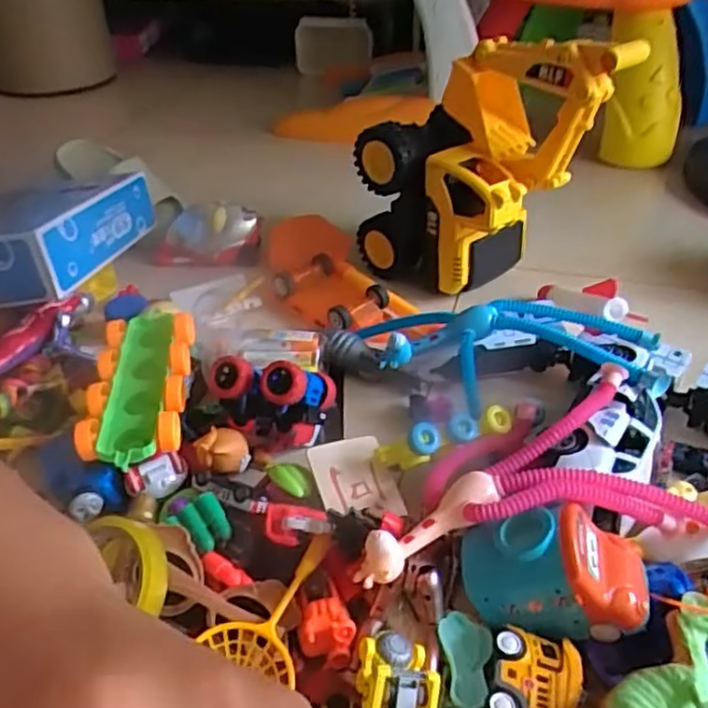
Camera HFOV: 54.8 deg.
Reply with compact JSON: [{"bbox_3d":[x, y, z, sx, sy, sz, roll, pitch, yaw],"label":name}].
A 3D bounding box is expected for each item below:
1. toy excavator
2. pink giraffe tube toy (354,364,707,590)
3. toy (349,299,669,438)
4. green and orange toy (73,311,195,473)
[{"bbox_3d":[0.153,-0.220,0.819,0.272,0.282,0.137,24,45,29],"label":"toy excavator"},{"bbox_3d":[0.129,0.098,0.523,0.264,0.079,0.133,-6,38,-6],"label":"pink giraffe tube toy"},{"bbox_3d":[0.139,-0.008,0.682,0.300,0.100,0.148,13,40,18],"label":"toy"},{"bbox_3d":[-0.197,0.024,0.631,0.088,0.038,0.208,-5,38,-4],"label":"green and orange toy"}]

